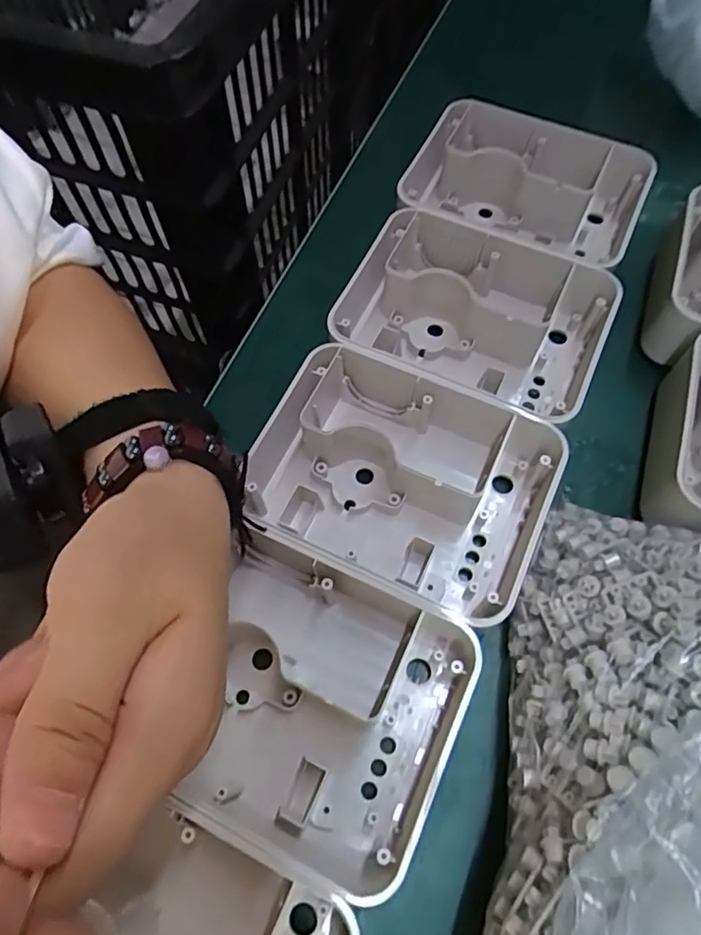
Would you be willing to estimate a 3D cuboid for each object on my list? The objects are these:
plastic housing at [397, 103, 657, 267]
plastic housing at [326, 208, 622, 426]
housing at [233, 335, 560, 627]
[{"bbox_3d":[0.099,-0.156,0.340,0.130,0.050,0.105,21,67,10],"label":"plastic housing"},{"bbox_3d":[0.057,-0.075,0.300,0.140,0.039,0.098,23,68,11],"label":"plastic housing"},{"bbox_3d":[0.021,0.004,0.265,0.140,0.037,0.095,21,67,10],"label":"housing"}]

